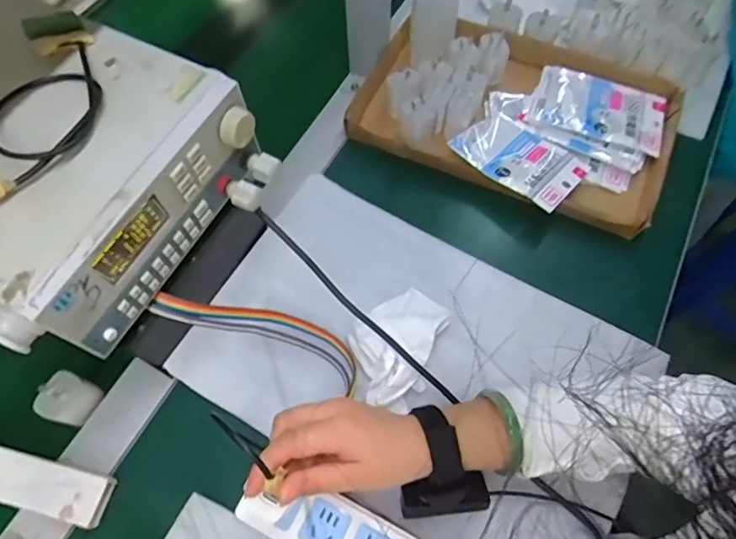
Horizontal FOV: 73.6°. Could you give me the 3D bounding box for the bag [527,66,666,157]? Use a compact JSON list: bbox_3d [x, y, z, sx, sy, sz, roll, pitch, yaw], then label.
[{"bbox_3d":[0.280,-0.195,0.600,0.151,0.019,0.102,20,66,10],"label":"bag"}]

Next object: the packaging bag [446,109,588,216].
[{"bbox_3d":[0.176,-0.129,0.564,0.136,0.019,0.093,40,71,18],"label":"packaging bag"}]

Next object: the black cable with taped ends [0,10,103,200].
[{"bbox_3d":[-0.231,-0.114,0.346,0.074,0.014,0.194,5,64,2],"label":"black cable with taped ends"}]

